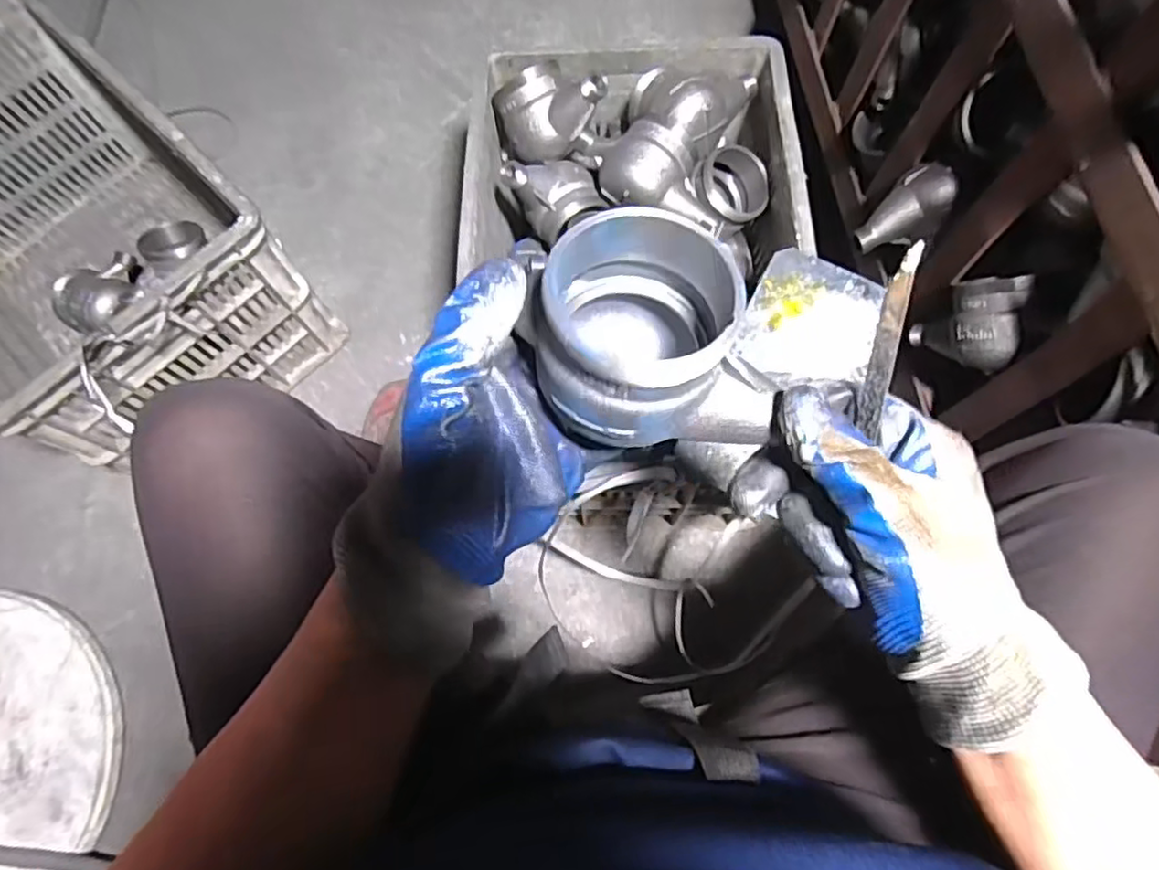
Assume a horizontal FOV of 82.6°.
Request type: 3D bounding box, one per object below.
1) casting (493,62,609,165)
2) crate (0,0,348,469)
[{"bbox_3d":[-0.032,-0.338,0.672,0.095,0.074,0.088,-29,75,-9],"label":"casting"},{"bbox_3d":[-0.573,-0.214,0.775,0.454,0.261,0.310,43,77,12],"label":"crate"}]

